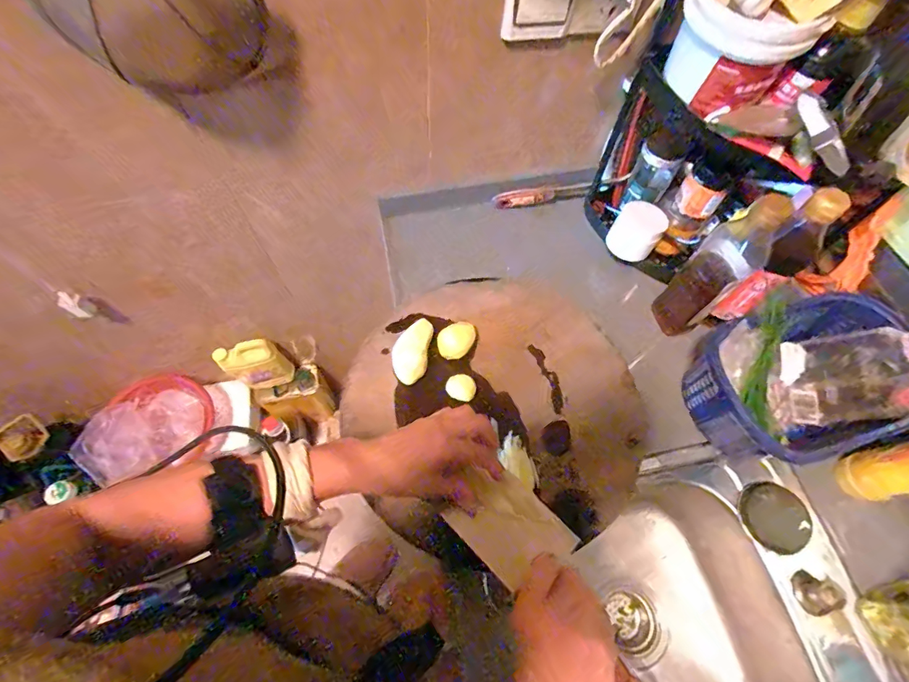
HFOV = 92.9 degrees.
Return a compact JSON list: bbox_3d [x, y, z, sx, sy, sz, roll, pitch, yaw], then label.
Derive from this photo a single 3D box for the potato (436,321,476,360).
[{"bbox_3d":[0.002,0.002,0.565,0.036,0.038,0.057,40,69,16],"label":"potato"}]

